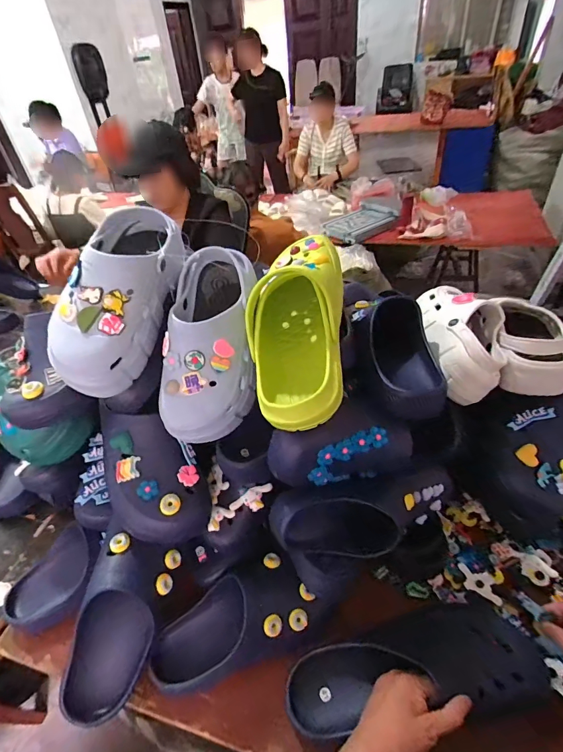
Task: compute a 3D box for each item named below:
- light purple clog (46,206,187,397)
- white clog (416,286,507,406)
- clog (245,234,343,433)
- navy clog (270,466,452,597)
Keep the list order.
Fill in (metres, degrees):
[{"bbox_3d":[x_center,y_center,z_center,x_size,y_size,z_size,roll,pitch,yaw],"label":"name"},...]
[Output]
[{"bbox_3d":[-0.192,-0.100,0.466,0.097,0.106,0.247,8,70,15],"label":"light purple clog"},{"bbox_3d":[0.288,-0.070,0.613,0.112,0.080,0.229,0,43,7],"label":"white clog"},{"bbox_3d":[0.019,-0.070,0.459,0.110,0.119,0.273,-2,59,5],"label":"clog"},{"bbox_3d":[0.118,0.196,0.513,0.245,0.106,0.095,-16,43,-10],"label":"navy clog"}]

